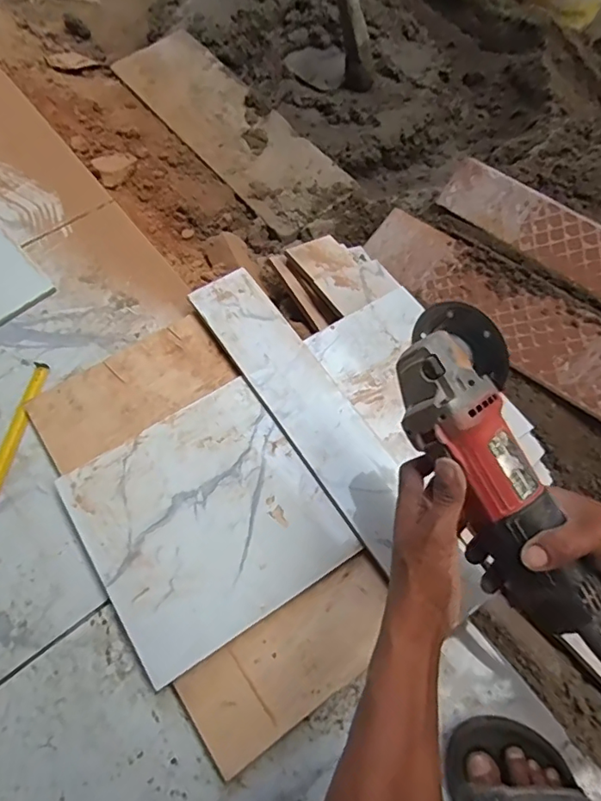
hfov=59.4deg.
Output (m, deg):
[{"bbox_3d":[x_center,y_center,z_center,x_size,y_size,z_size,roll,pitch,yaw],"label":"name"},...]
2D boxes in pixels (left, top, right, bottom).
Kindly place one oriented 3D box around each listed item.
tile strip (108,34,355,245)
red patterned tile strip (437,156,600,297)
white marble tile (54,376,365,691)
[{"bbox_3d":[-0.154,-0.579,1.094,0.205,0.018,0.624,-35,71,-18],"label":"tile strip"},{"bbox_3d":[0.419,-0.223,0.781,0.496,0.014,0.086,43,106,26],"label":"red patterned tile strip"},{"bbox_3d":[-0.105,0.123,0.575,0.242,0.010,0.245,-31,69,-14],"label":"white marble tile"}]

